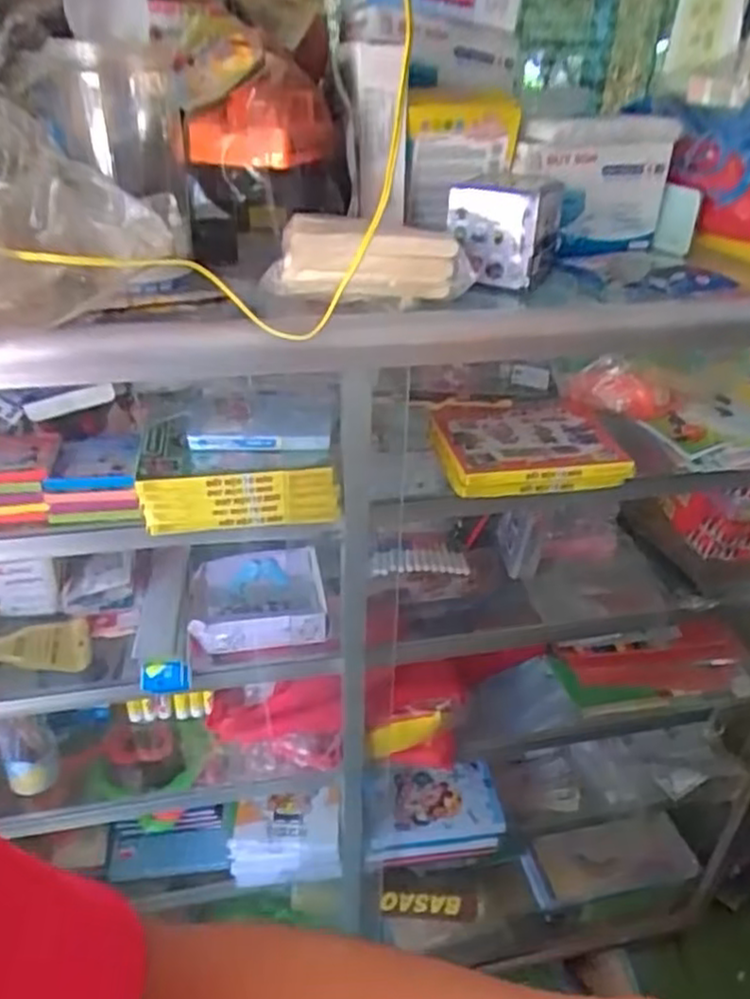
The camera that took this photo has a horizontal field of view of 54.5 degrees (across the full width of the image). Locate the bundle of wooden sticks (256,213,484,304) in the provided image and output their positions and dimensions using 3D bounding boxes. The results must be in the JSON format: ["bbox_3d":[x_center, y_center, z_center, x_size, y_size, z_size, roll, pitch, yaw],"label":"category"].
[{"bbox_3d":[-0.003,-0.211,0.640,0.177,0.055,0.071,1,32,-5],"label":"bundle of wooden sticks"}]

